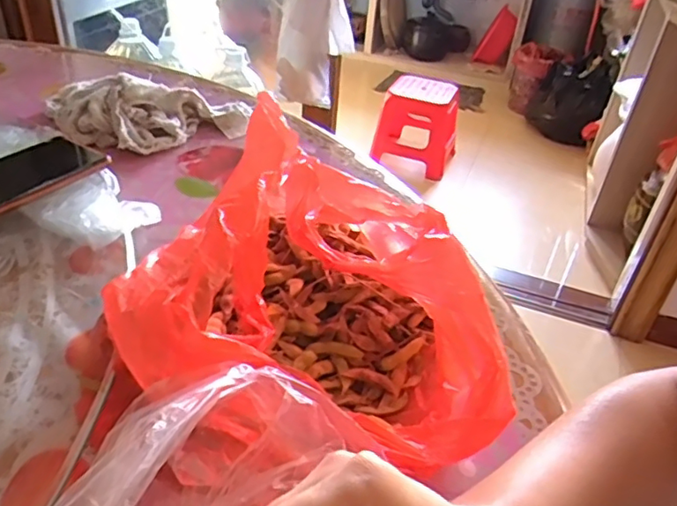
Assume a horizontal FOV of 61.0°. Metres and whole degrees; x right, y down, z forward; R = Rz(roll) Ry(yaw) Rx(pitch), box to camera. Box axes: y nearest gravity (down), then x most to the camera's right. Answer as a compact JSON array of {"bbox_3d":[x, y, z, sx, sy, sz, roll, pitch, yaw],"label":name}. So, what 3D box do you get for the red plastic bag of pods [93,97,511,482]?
[{"bbox_3d":[-0.028,0.029,0.362,0.197,0.125,0.244,-18,43,-29],"label":"red plastic bag of pods"}]

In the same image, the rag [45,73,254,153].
[{"bbox_3d":[-0.219,-0.164,0.657,0.235,0.055,0.142,1,37,-6],"label":"rag"}]

